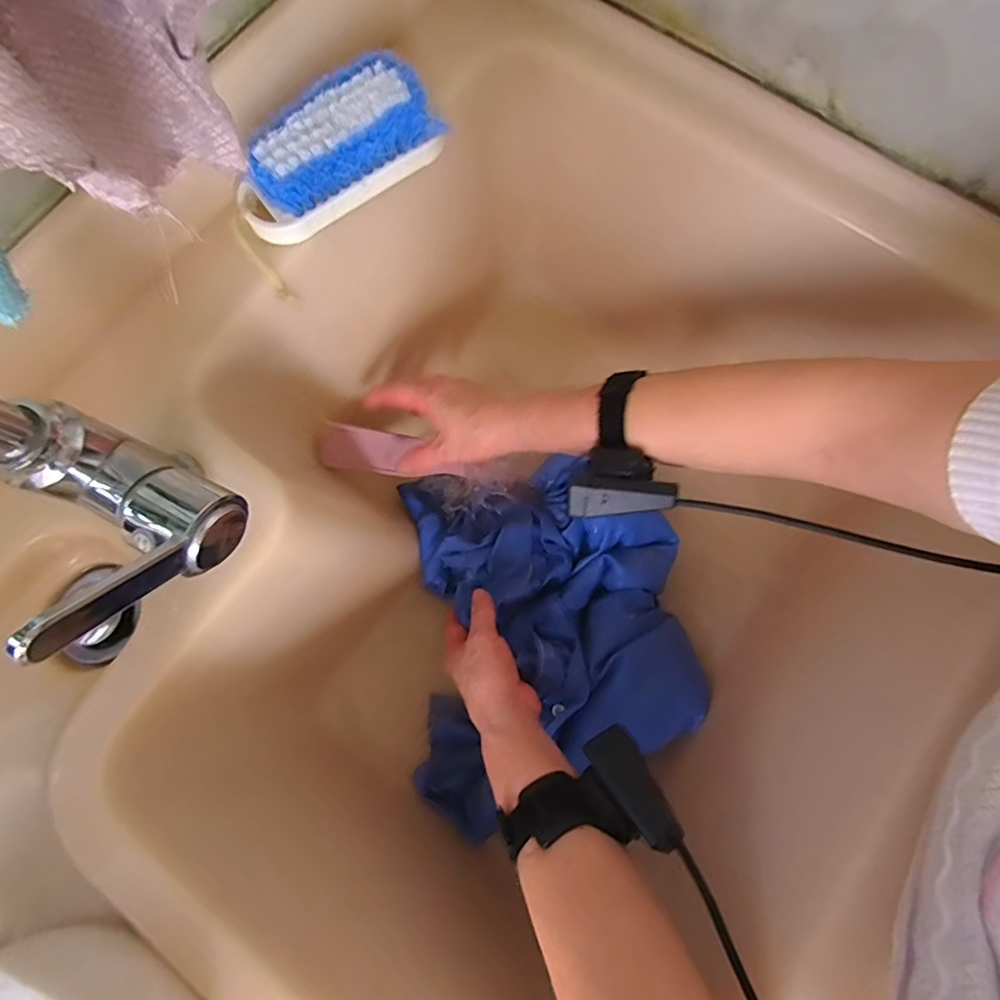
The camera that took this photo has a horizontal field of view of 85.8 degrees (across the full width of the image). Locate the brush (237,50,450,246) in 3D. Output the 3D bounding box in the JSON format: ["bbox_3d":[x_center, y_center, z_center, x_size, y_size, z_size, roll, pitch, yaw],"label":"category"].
[{"bbox_3d":[-0.110,-0.229,0.350,0.136,0.037,0.062,-33,81,-5],"label":"brush"}]

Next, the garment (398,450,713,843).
[{"bbox_3d":[0.048,0.111,0.488,0.251,0.082,0.307,-8,80,-1],"label":"garment"}]

